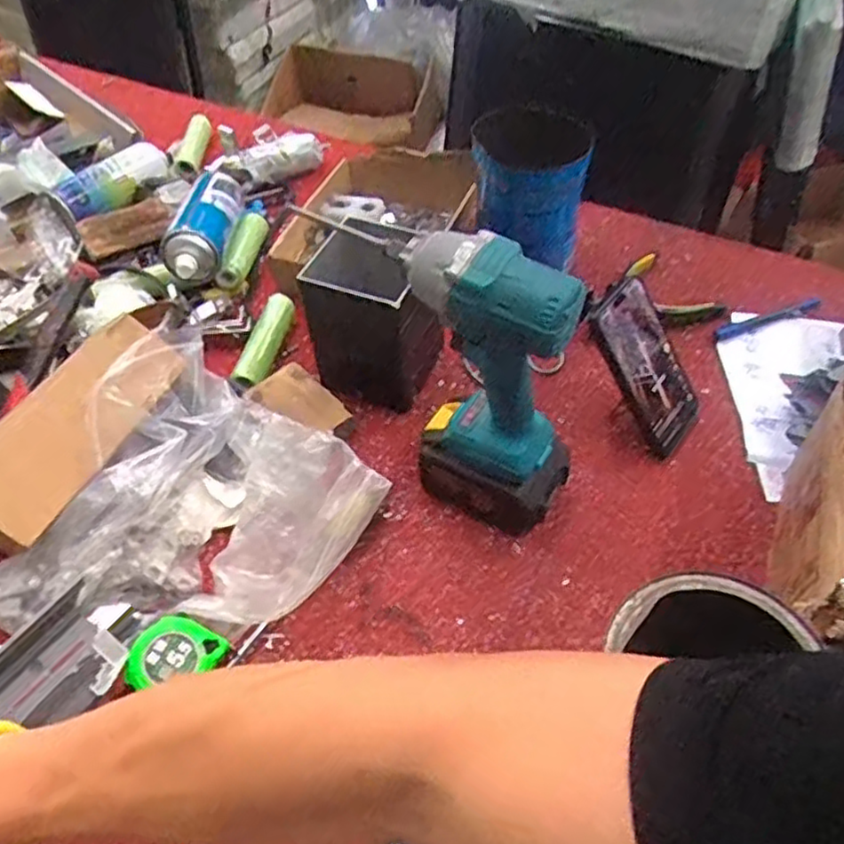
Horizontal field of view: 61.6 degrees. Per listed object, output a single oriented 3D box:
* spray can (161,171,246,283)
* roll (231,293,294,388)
[{"bbox_3d":[-0.232,-0.214,0.768,0.058,0.059,0.163,2,51,3],"label":"spray can"},{"bbox_3d":[-0.160,-0.085,0.720,0.032,0.031,0.109,10,52,10],"label":"roll"}]

